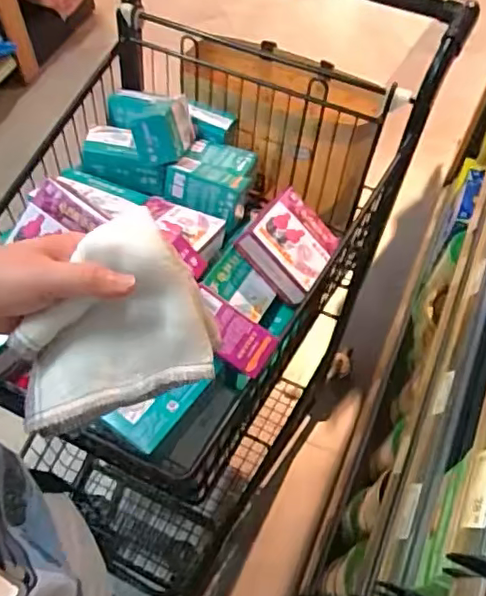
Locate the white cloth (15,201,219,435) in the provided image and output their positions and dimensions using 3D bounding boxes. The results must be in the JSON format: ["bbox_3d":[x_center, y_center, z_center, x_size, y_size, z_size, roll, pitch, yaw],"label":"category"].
[{"bbox_3d":[-0.090,0.015,0.378,0.123,0.020,0.115,-20,96,-8],"label":"white cloth"}]

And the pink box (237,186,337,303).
[{"bbox_3d":[0.060,-0.067,0.757,0.113,0.055,0.111,48,57,-8],"label":"pink box"}]

